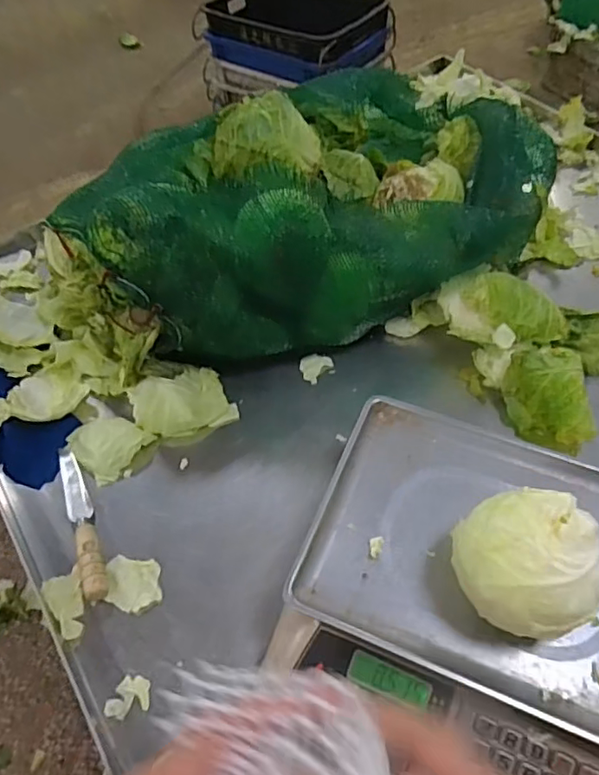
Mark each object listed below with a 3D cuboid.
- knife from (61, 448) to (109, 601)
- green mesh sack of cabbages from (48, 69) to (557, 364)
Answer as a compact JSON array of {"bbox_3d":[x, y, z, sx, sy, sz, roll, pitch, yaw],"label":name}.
[{"bbox_3d":[-0.245,0.145,0.648,0.025,0.021,0.187,-22,55,-12],"label":"knife"},{"bbox_3d":[0.035,-0.277,0.827,0.658,0.223,0.414,-29,57,-16],"label":"green mesh sack of cabbages"}]

